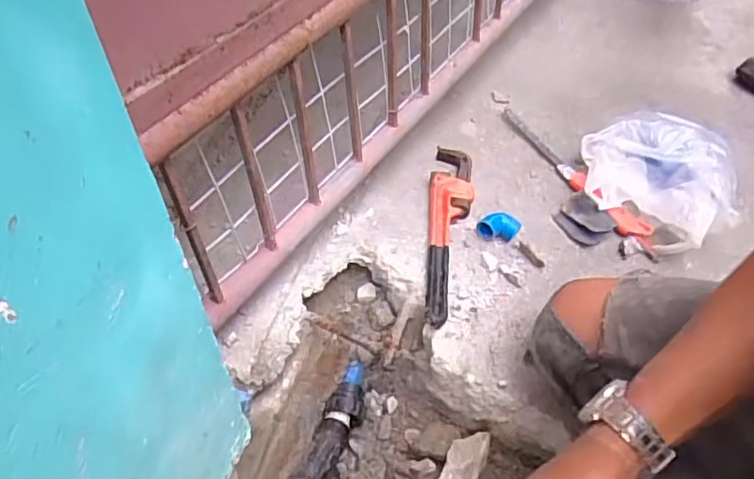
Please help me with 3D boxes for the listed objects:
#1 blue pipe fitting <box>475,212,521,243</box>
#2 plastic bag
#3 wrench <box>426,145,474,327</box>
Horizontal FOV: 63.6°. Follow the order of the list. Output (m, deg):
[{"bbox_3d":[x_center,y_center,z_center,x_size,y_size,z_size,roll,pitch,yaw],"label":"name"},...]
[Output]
[{"bbox_3d":[0.150,-0.016,0.750,0.052,0.028,0.029,2,47,4],"label":"blue pipe fitting"},{"bbox_3d":[0.368,-0.080,0.795,0.200,0.073,0.179,33,57,28],"label":"plastic bag"},{"bbox_3d":[0.087,-0.014,0.729,0.051,0.035,0.256,4,48,6],"label":"wrench"}]

